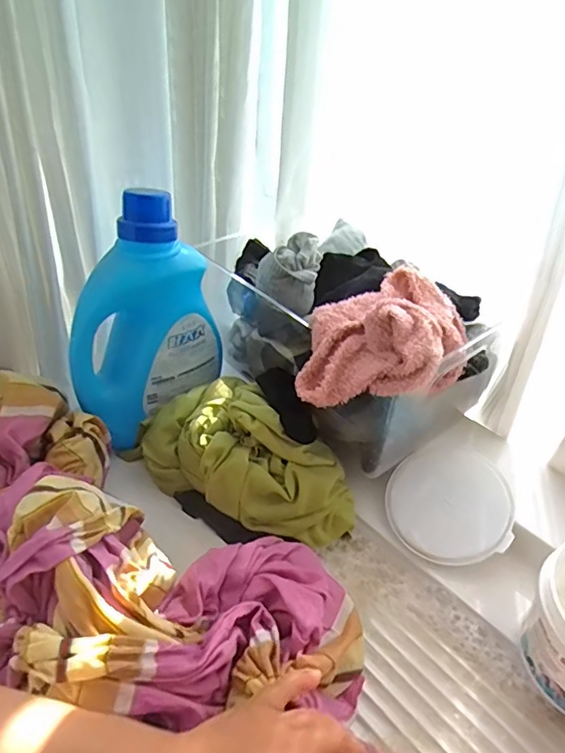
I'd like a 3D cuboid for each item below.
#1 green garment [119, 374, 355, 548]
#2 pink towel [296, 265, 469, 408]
[{"bbox_3d":[-0.044,0.081,0.578,0.245,0.110,0.132,33,50,30],"label":"green garment"},{"bbox_3d":[0.102,-0.032,0.515,0.145,0.097,0.166,14,43,13],"label":"pink towel"}]

